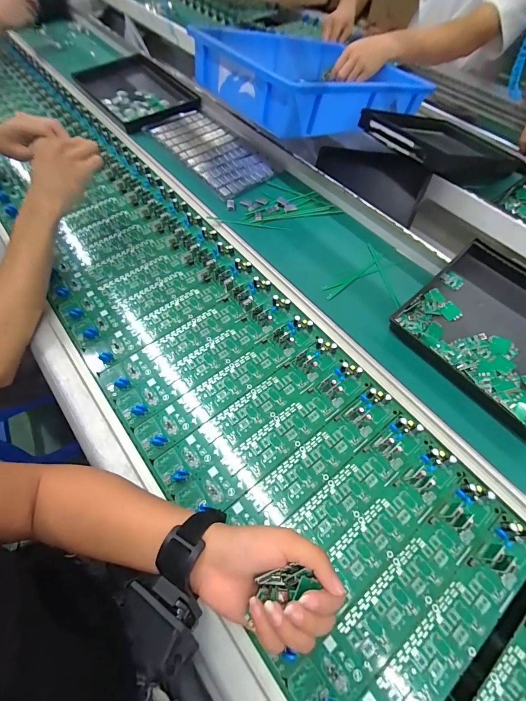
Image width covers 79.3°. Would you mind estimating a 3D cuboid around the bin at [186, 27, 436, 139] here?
[{"bbox_3d":[0.092,-0.544,0.630,0.393,0.085,0.323,-33,62,-27],"label":"bin"}]

